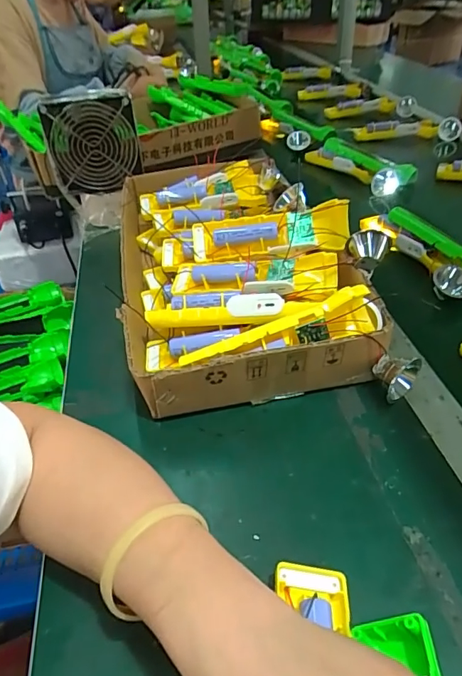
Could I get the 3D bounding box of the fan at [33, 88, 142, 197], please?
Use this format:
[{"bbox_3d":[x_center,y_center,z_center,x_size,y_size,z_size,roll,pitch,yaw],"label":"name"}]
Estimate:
[{"bbox_3d":[-0.197,-0.264,0.642,0.136,0.122,0.035,-15,42,-13],"label":"fan"}]

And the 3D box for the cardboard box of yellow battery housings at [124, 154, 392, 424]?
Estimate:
[{"bbox_3d":[-0.005,-0.103,0.534,0.232,0.088,0.417,-8,39,-5],"label":"cardboard box of yellow battery housings"}]

